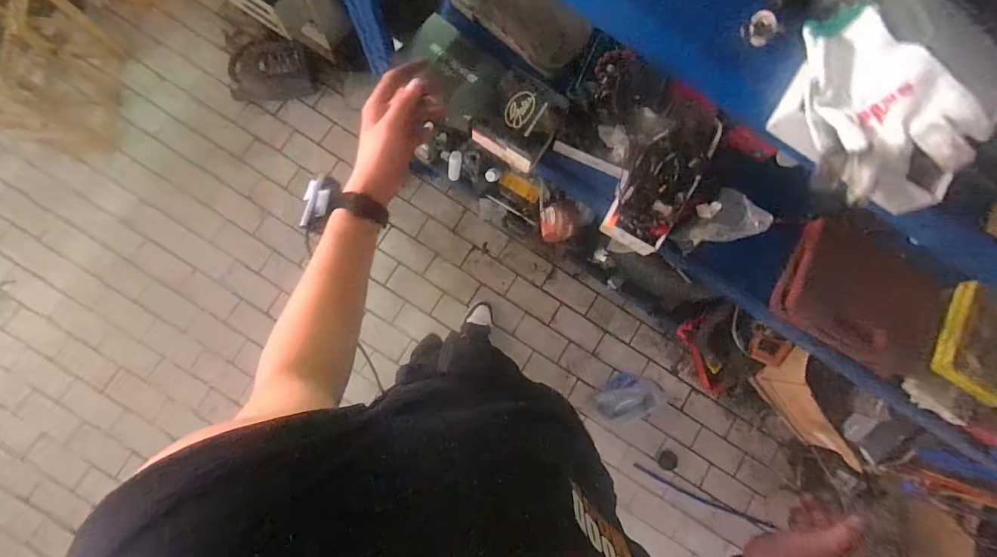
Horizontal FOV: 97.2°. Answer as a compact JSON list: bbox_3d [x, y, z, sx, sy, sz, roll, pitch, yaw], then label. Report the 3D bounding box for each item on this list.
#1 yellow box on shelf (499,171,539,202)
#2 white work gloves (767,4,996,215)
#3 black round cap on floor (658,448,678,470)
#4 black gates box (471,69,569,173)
[{"bbox_3d":[0.073,-0.307,1.472,0.141,0.022,0.053,29,116,-1],"label":"yellow box on shelf"},{"bbox_3d":[0.378,-0.159,0.451,0.126,0.073,0.219,-43,89,-7],"label":"white work gloves"},{"bbox_3d":[0.654,0.700,1.688,0.073,0.023,0.074,1,83,-6],"label":"black round cap on floor"},{"bbox_3d":[0.045,-0.352,0.955,0.170,0.057,0.186,31,83,-1],"label":"black gates box"}]

